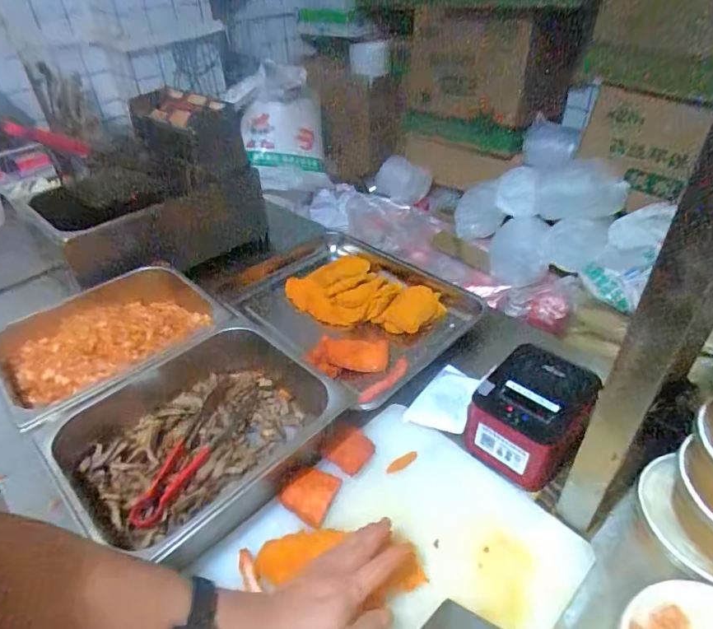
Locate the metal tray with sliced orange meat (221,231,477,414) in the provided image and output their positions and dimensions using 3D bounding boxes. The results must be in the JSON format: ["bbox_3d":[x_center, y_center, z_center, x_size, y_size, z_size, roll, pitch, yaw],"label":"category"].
[{"bbox_3d":[-0.016,-0.023,0.925,0.342,0.073,0.466,-32,48,-33],"label":"metal tray with sliced orange meat"}]

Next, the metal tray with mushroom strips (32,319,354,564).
[{"bbox_3d":[-0.194,0.155,0.647,0.262,0.098,0.321,30,48,32],"label":"metal tray with mushroom strips"}]

